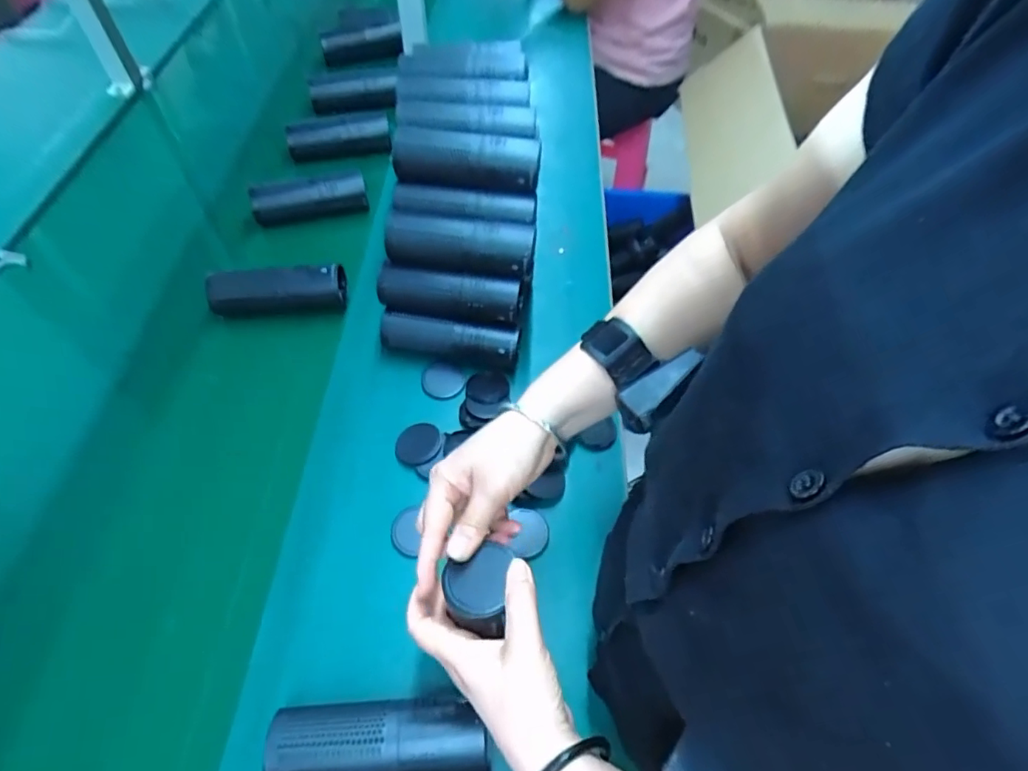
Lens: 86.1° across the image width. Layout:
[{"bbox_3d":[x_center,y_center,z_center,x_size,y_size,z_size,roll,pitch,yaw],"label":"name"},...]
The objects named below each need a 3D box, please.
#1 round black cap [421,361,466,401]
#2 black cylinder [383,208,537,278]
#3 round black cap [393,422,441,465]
[{"bbox_3d":[-0.084,-0.005,0.655,0.050,0.019,0.045,-5,56,-7],"label":"round black cap"},{"bbox_3d":[-0.059,-0.156,0.603,0.160,0.047,0.049,8,55,2],"label":"black cylinder"},{"bbox_3d":[-0.105,0.065,0.600,0.051,0.010,0.051,-14,51,4],"label":"round black cap"}]

